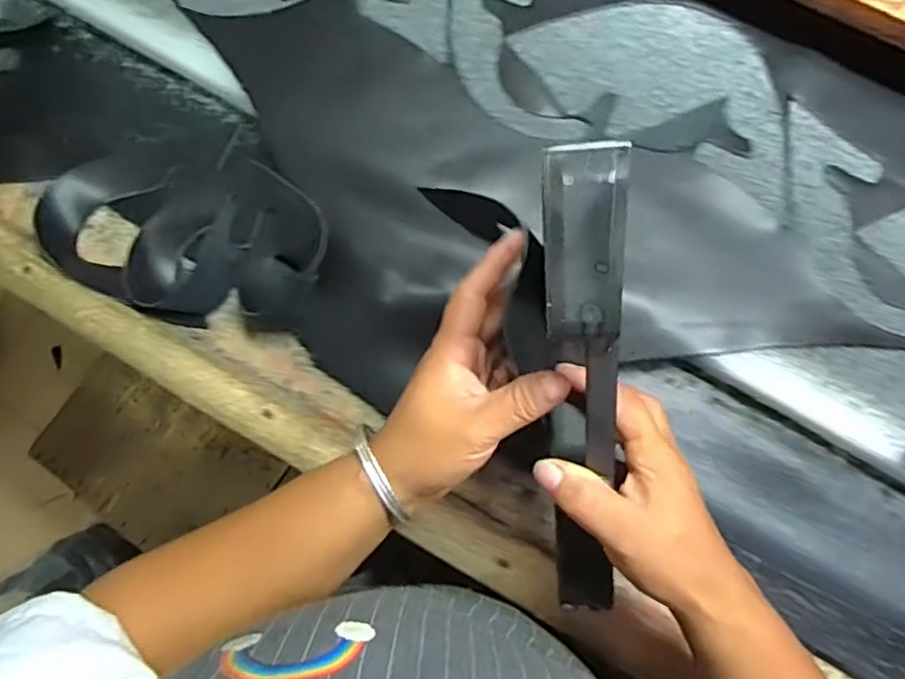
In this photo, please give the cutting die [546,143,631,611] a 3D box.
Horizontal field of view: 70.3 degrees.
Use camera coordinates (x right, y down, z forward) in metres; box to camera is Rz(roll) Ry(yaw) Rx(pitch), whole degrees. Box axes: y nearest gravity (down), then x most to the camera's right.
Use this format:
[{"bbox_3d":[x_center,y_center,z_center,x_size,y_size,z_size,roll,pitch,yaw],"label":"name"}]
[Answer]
[{"bbox_3d":[0.066,0.040,0.314,0.033,0.016,0.265,-7,122,-1],"label":"cutting die"}]

